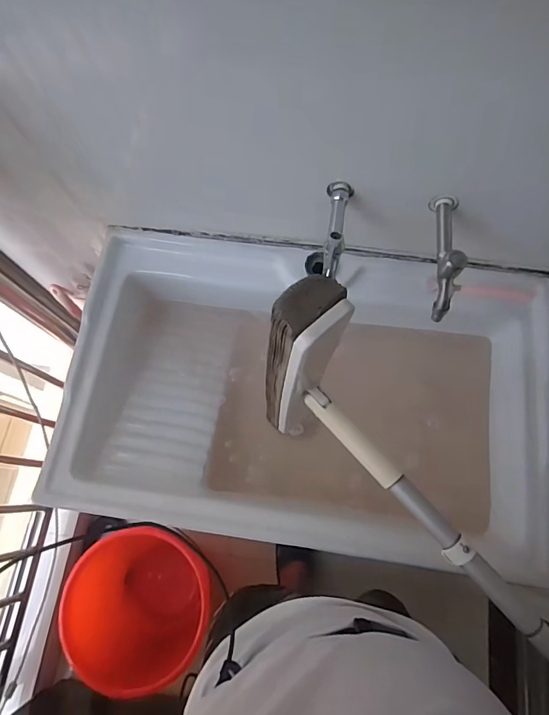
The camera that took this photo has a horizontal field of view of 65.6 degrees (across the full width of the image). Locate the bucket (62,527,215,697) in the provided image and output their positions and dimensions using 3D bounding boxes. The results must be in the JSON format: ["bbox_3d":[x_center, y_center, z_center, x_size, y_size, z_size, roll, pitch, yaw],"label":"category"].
[{"bbox_3d":[-0.354,0.674,1.155,0.351,0.284,0.331,0,72,1],"label":"bucket"}]

